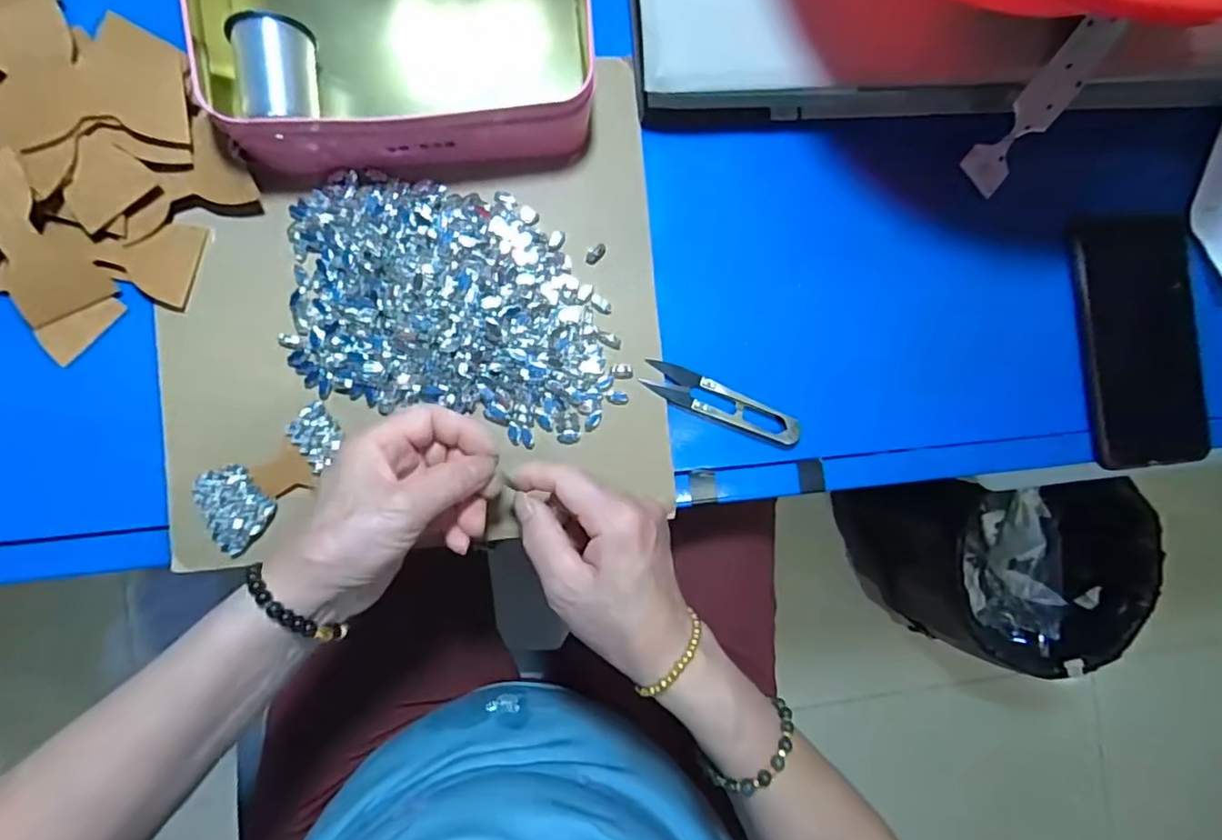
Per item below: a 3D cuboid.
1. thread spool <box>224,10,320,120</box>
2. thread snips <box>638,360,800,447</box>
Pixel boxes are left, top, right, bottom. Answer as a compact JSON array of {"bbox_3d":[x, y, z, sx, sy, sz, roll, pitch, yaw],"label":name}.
[{"bbox_3d":[-0.177,-0.183,0.328,0.038,0.039,0.055,-10,89,-6],"label":"thread spool"},{"bbox_3d":[0.068,-0.010,0.367,0.100,0.005,0.022,22,86,-5],"label":"thread snips"}]

